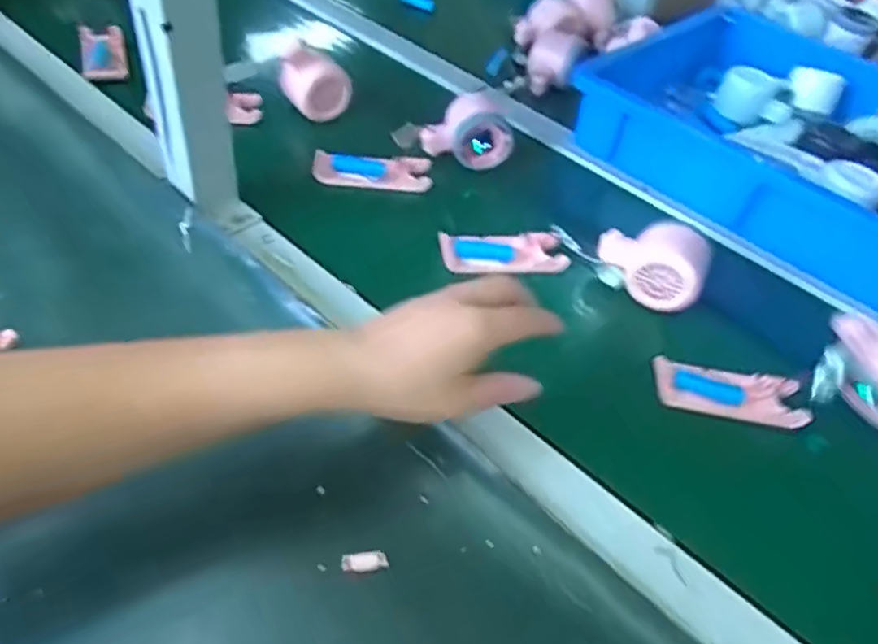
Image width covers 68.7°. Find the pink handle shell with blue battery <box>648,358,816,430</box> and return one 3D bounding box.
[{"bbox_3d":[0.212,0.053,0.469,0.106,0.017,0.039,9,47,0],"label":"pink handle shell with blue battery"}]

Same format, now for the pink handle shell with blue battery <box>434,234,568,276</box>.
[{"bbox_3d":[0.055,-0.058,0.545,0.106,0.020,0.037,-7,49,-15],"label":"pink handle shell with blue battery"}]

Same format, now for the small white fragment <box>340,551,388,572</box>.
[{"bbox_3d":[-0.041,0.132,0.355,0.025,0.004,0.010,-1,48,-10],"label":"small white fragment"}]

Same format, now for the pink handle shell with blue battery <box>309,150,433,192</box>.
[{"bbox_3d":[-0.063,-0.143,0.609,0.108,0.027,0.031,3,48,-7],"label":"pink handle shell with blue battery"}]

